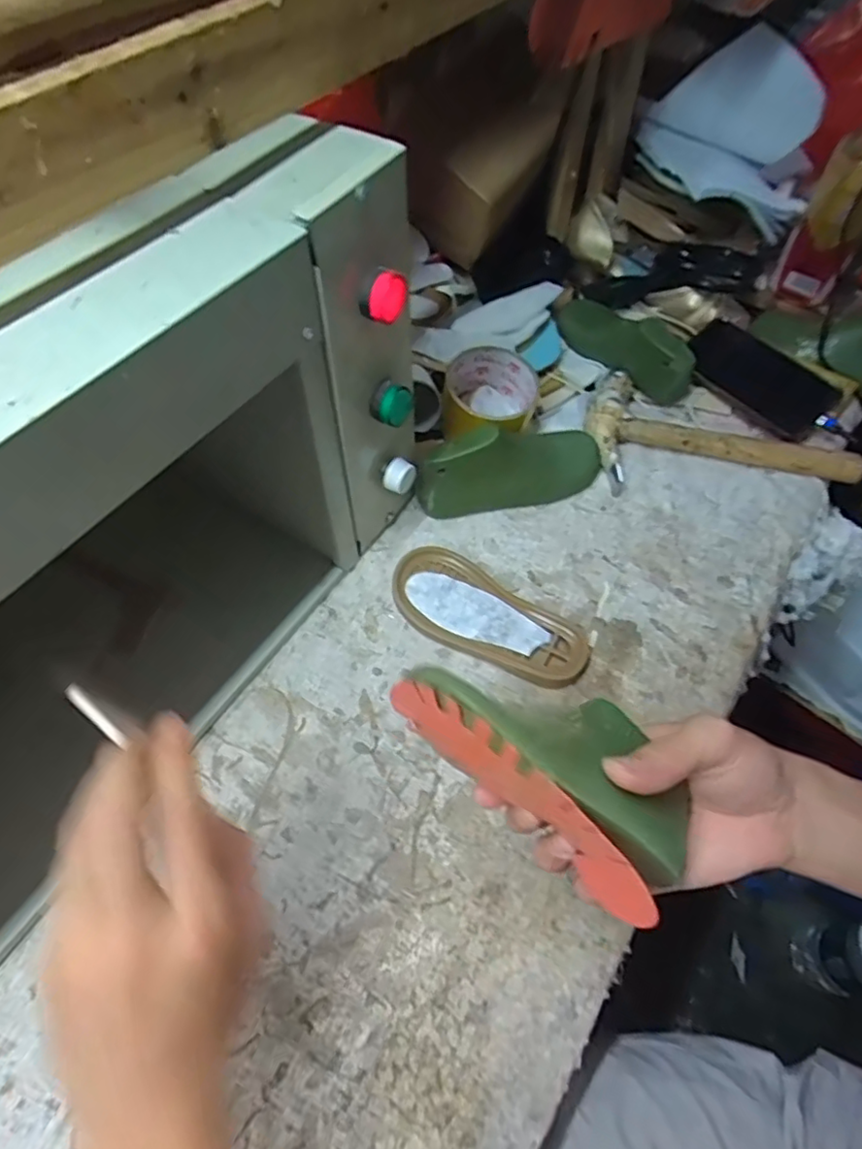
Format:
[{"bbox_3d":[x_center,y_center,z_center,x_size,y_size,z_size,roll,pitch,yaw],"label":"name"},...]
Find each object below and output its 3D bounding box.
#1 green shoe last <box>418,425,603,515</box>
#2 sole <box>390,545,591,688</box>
[{"bbox_3d":[0.070,-0.096,0.528,0.164,0.066,0.049,-19,59,-13],"label":"green shoe last"},{"bbox_3d":[0.041,0.034,0.471,0.157,0.016,0.066,32,61,18],"label":"sole"}]

